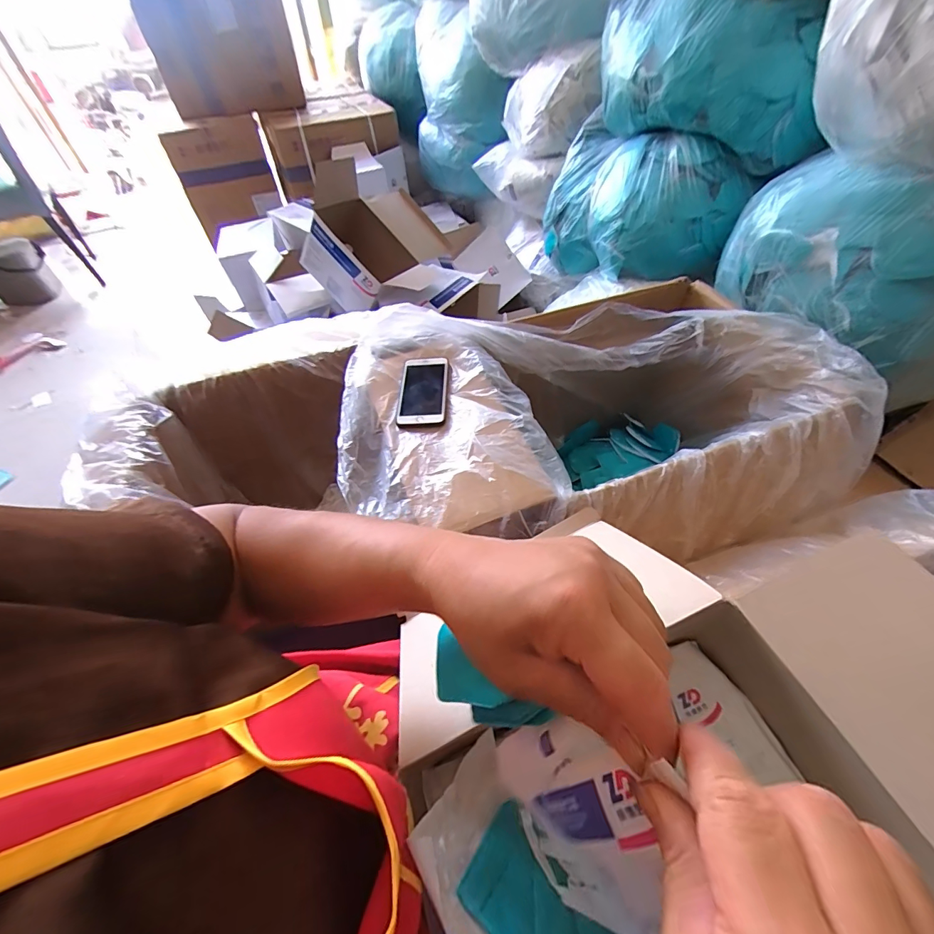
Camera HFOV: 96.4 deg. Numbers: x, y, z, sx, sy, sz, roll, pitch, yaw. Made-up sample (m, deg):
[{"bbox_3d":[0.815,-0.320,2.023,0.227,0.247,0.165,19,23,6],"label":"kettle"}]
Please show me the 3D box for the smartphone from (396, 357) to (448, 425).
[{"bbox_3d":[-0.073,-0.133,0.700,0.079,0.009,0.158,0,53,2],"label":"smartphone"}]

